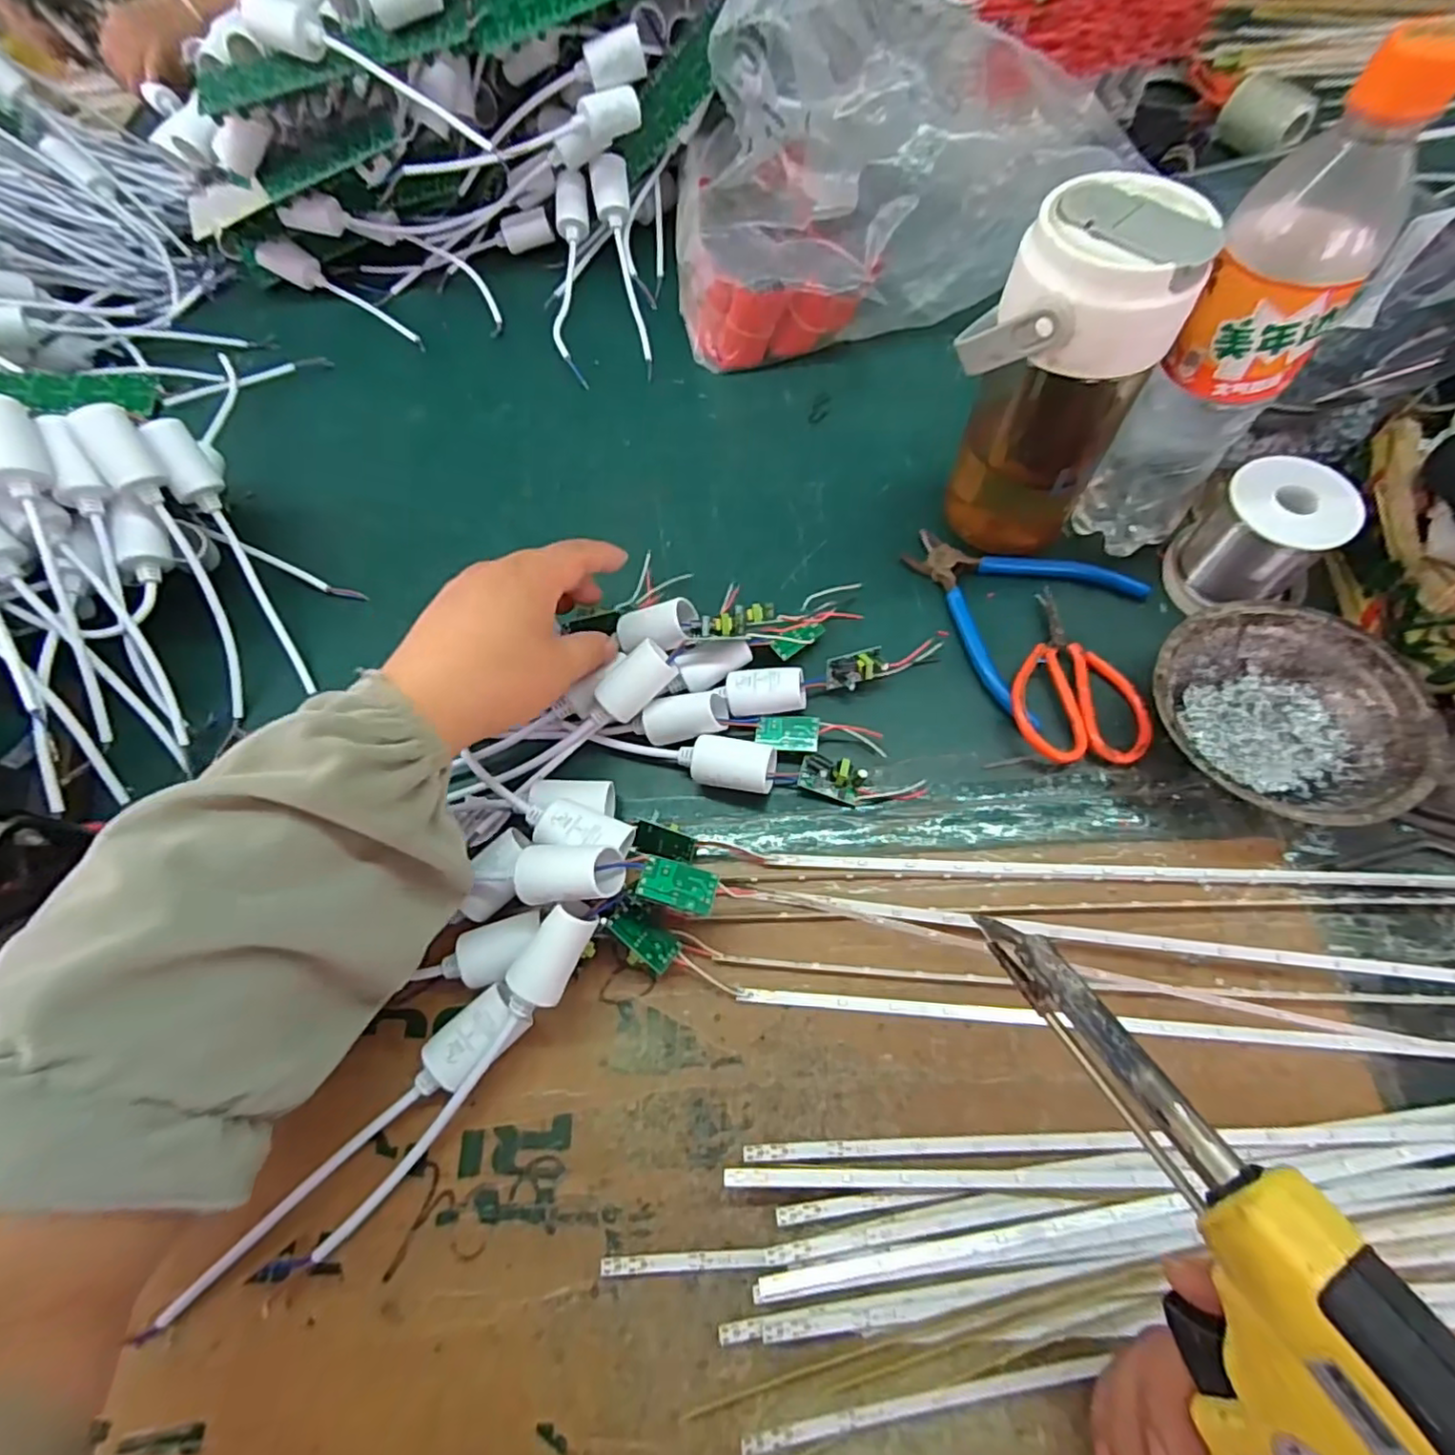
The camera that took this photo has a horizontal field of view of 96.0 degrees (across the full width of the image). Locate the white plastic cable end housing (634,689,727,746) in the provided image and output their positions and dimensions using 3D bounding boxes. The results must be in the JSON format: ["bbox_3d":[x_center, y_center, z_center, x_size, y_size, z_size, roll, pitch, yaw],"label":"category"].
[{"bbox_3d":[-0.029,-0.003,0.375,0.055,0.029,0.025,-12,65,19],"label":"white plastic cable end housing"}]

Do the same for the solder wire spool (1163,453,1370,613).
[{"bbox_3d":[0.314,-0.112,0.384,0.065,0.066,0.057,-6,64,1],"label":"solder wire spool"}]

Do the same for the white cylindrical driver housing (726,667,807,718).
[{"bbox_3d":[0.022,-0.020,0.377,0.044,0.020,0.023,1,65,3],"label":"white cylindrical driver housing"}]

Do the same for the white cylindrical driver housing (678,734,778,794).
[{"bbox_3d":[0.000,0.022,0.364,0.053,0.025,0.027,8,65,7],"label":"white cylindrical driver housing"}]

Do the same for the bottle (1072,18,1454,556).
[{"bbox_3d":[0.256,-0.188,0.336,0.065,0.231,0.064,41,73,20],"label":"bottle"}]

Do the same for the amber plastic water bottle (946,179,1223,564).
[{"bbox_3d":[0.175,-0.178,0.362,0.083,0.185,0.072,36,71,19],"label":"amber plastic water bottle"}]

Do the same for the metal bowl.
[{"bbox_3d":[0.293,-0.007,0.351,0.121,0.044,0.124,-1,65,2],"label":"metal bowl"}]

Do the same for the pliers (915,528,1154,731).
[{"bbox_3d":[0.201,-0.082,0.418,0.125,0.013,0.147,-19,65,-6],"label":"pliers"}]

